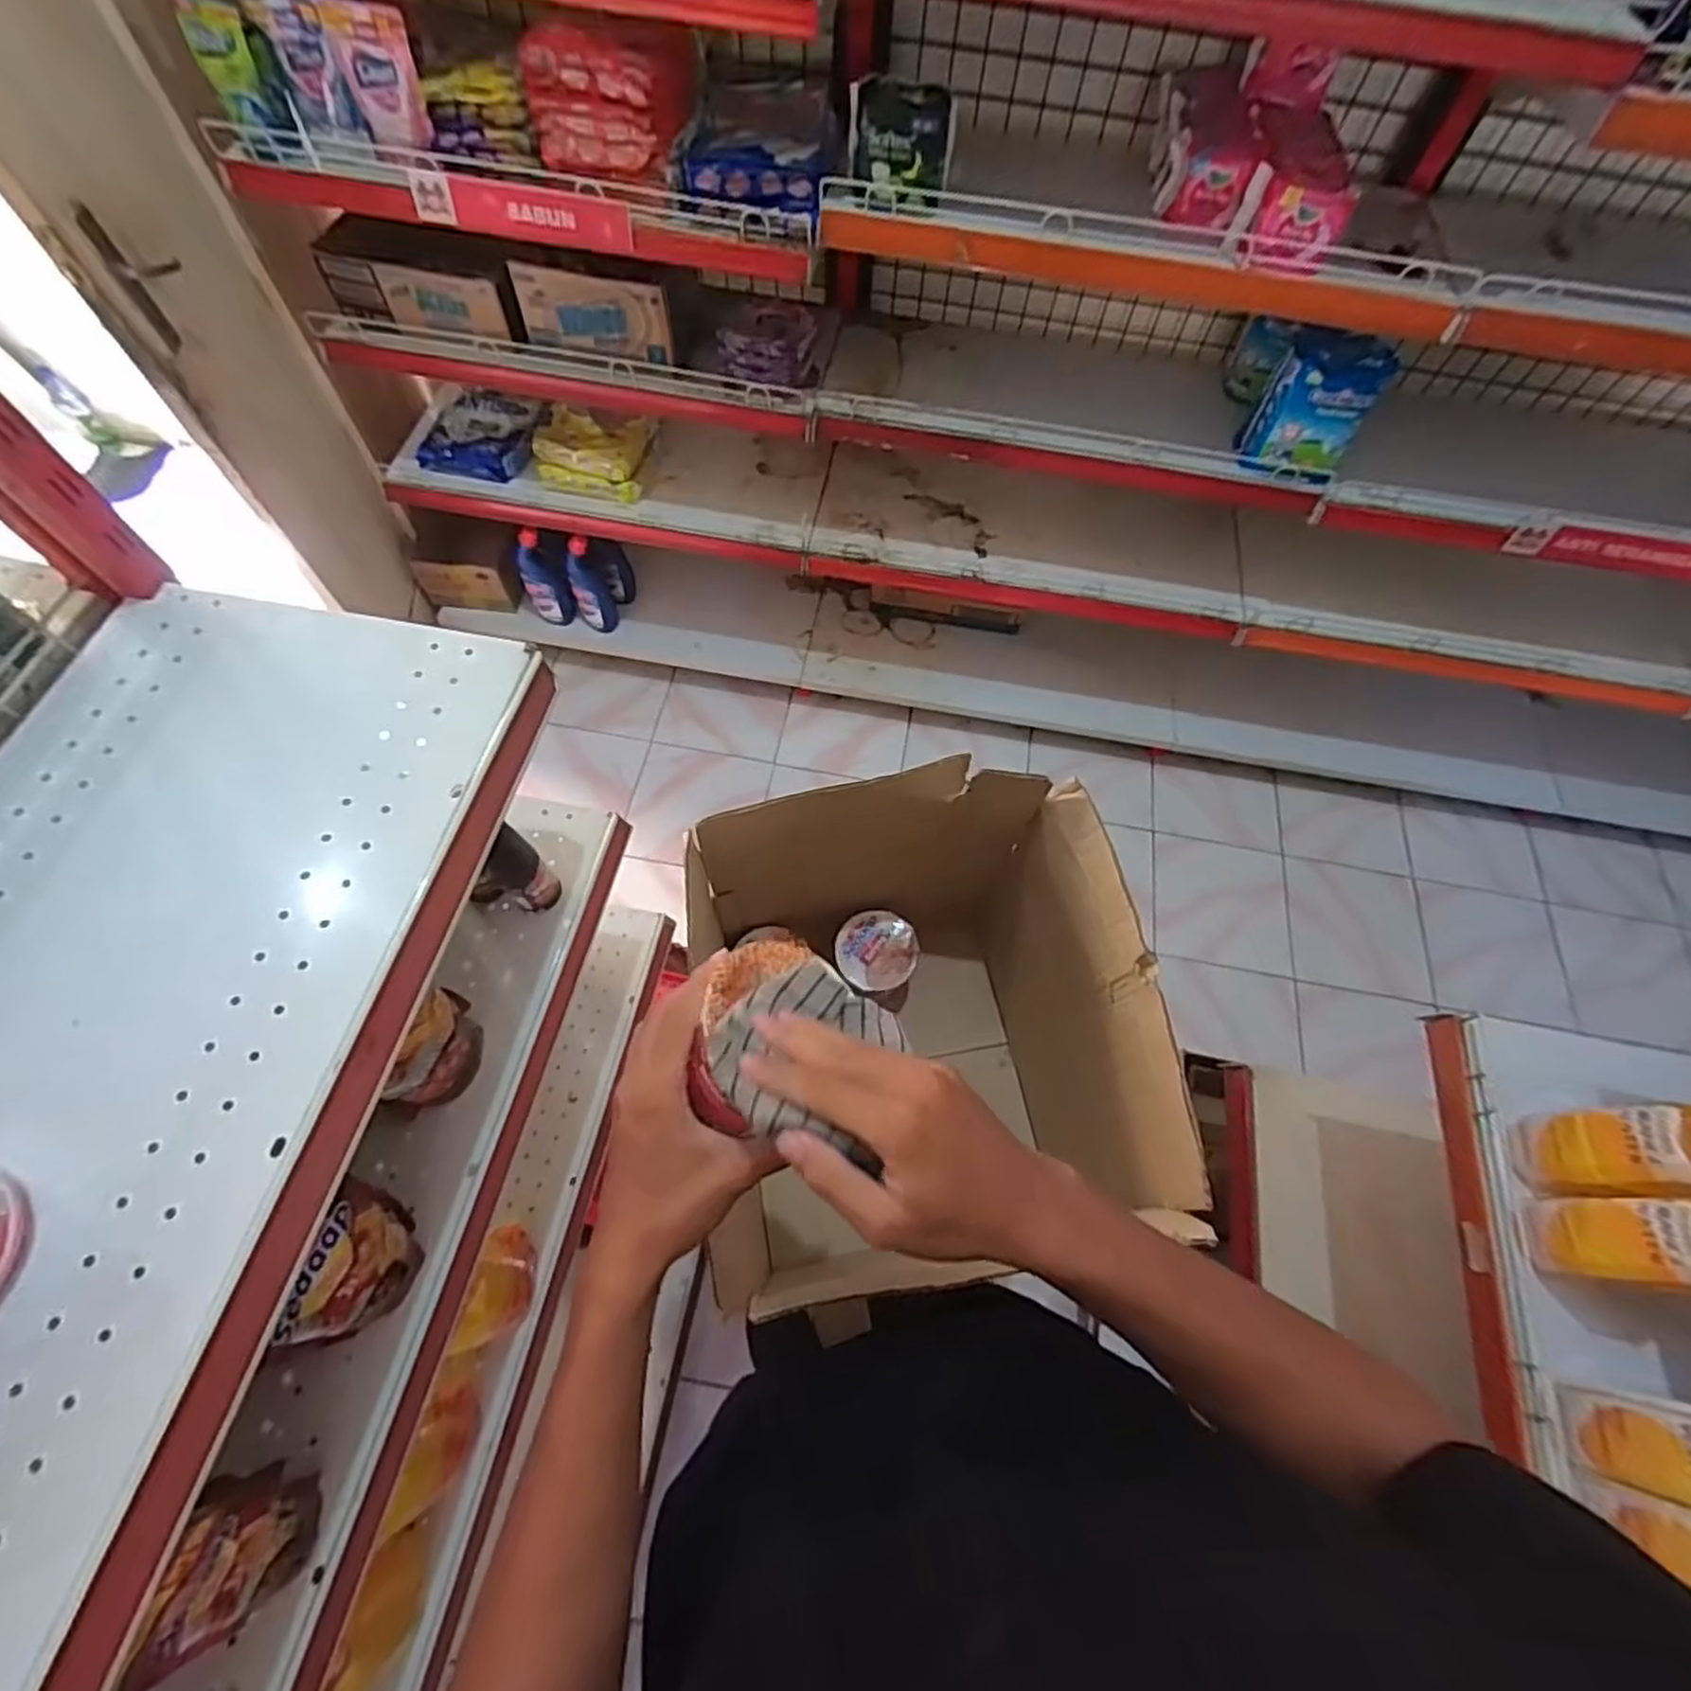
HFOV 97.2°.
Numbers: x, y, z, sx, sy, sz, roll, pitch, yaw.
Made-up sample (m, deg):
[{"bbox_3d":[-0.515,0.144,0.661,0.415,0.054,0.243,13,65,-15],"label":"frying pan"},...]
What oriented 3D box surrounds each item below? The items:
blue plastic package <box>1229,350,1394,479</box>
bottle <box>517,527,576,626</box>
[{"bbox_3d":[0.716,-0.661,1.151,0.140,0.167,0.075,16,65,4],"label":"blue plastic package"},{"bbox_3d":[-0.669,-0.591,1.652,0.085,0.227,0.072,-23,68,-14],"label":"bottle"}]

